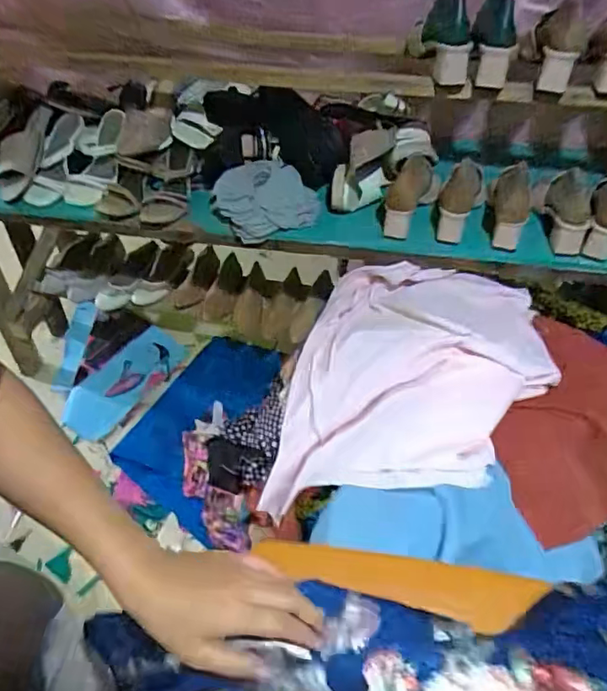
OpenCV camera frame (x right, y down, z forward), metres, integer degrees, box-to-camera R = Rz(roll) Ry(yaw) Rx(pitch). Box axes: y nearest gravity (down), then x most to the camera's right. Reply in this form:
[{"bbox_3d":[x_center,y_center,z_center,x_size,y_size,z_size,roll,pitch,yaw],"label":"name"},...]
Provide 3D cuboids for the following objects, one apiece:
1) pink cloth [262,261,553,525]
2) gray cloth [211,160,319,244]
[{"bbox_3d":[0.158,0.058,0.958,0.484,0.148,0.481,-7,42,38],"label":"pink cloth"},{"bbox_3d":[-0.074,-0.298,1.076,0.207,0.072,0.185,4,49,-1],"label":"gray cloth"}]

